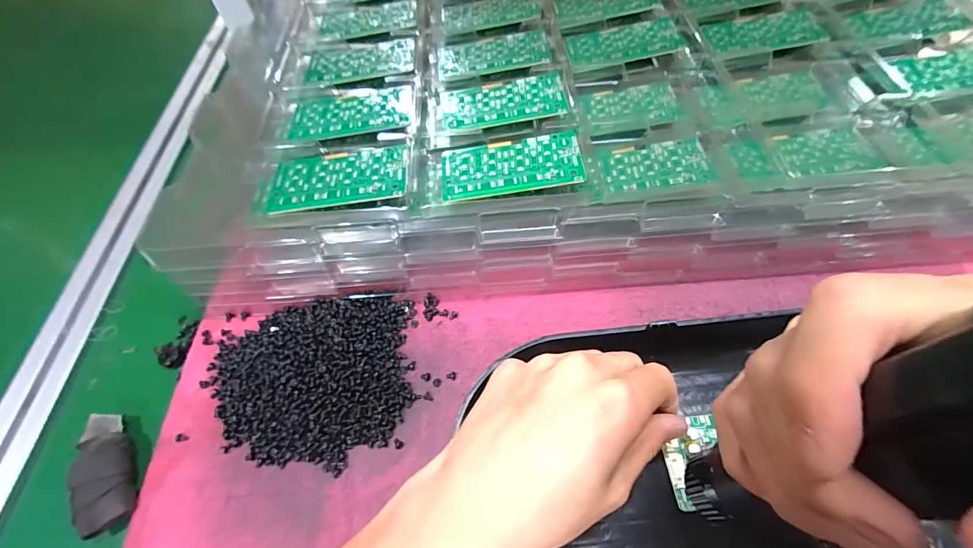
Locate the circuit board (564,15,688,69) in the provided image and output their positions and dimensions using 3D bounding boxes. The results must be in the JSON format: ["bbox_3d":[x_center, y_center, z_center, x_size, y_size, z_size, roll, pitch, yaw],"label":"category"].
[{"bbox_3d":[0.118,-0.200,0.372,0.097,0.004,0.046,-13,61,1],"label":"circuit board"}]

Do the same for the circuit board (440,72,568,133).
[{"bbox_3d":[0.012,-0.132,0.330,0.092,0.004,0.047,-9,60,3],"label":"circuit board"}]

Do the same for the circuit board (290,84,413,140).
[{"bbox_3d":[-0.104,-0.124,0.331,0.092,0.006,0.049,-4,59,1],"label":"circuit board"}]

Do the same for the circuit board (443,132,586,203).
[{"bbox_3d":[0.016,-0.074,0.294,0.094,0.004,0.047,-8,58,5],"label":"circuit board"}]

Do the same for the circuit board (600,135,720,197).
[{"bbox_3d":[0.120,-0.076,0.306,0.074,0.006,0.044,-7,59,-1],"label":"circuit board"}]

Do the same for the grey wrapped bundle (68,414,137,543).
[{"bbox_3d":[-0.233,0.119,0.261,0.028,0.013,0.071,-28,61,-13],"label":"grey wrapped bundle"}]

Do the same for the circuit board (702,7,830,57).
[{"bbox_3d":[0.237,-0.206,0.366,0.092,0.007,0.052,-12,60,2],"label":"circuit board"}]

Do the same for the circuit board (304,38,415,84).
[{"bbox_3d":[-0.109,-0.184,0.371,0.094,0.004,0.051,-5,59,1],"label":"circuit board"}]

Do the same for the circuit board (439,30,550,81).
[{"bbox_3d":[0.005,-0.187,0.366,0.093,0.004,0.050,-10,59,-2],"label":"circuit board"}]

